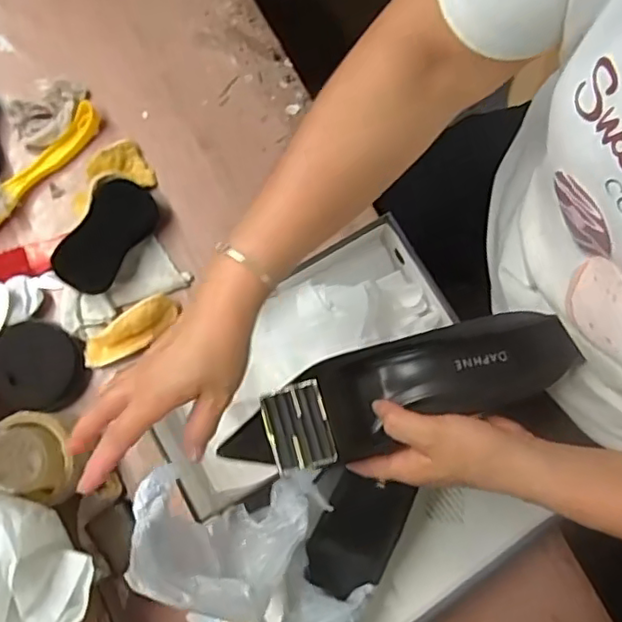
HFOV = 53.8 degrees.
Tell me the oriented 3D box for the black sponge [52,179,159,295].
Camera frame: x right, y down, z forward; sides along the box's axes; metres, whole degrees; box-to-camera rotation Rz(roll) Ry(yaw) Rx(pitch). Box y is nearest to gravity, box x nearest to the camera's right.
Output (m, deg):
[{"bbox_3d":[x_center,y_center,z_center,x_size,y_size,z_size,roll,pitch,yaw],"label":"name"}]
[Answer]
[{"bbox_3d":[-0.215,-0.080,0.646,0.067,0.019,0.126,39,75,-38],"label":"black sponge"}]

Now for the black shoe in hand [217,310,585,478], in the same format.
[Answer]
[{"bbox_3d":[0.062,0.059,0.461,0.247,0.080,0.073,-18,80,-2],"label":"black shoe in hand"}]

